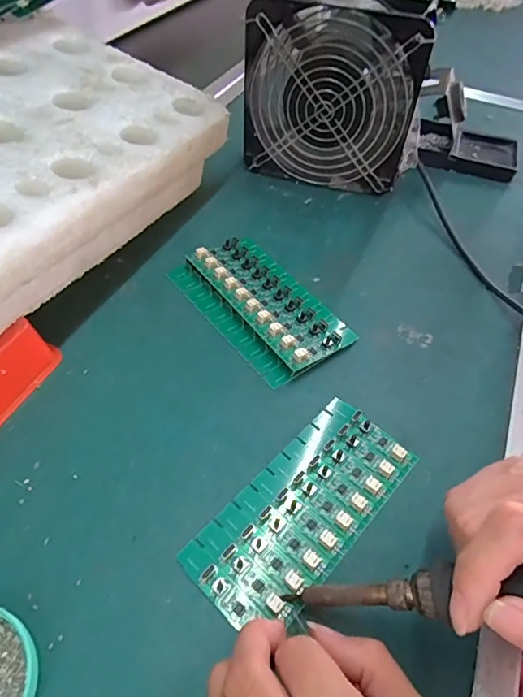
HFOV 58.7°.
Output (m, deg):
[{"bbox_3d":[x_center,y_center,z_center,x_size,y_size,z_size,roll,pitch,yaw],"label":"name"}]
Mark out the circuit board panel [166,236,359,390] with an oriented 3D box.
[{"bbox_3d":[-0.001,-0.037,0.353,0.078,0.017,0.137,-30,59,-24],"label":"circuit board panel"}]

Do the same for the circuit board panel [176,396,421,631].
[{"bbox_3d":[0.025,0.087,0.262,0.138,0.006,0.062,-36,61,-27],"label":"circuit board panel"}]

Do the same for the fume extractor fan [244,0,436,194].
[{"bbox_3d":[0.063,-0.232,0.428,0.151,0.160,0.053,13,52,7],"label":"fume extractor fan"}]

